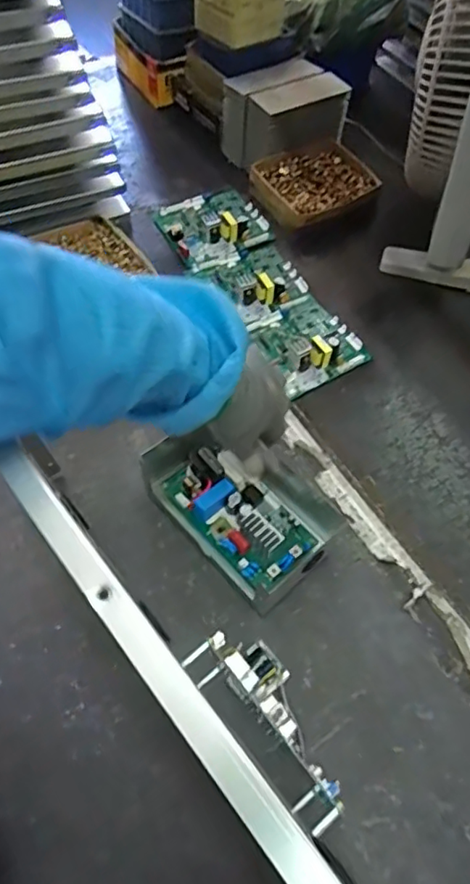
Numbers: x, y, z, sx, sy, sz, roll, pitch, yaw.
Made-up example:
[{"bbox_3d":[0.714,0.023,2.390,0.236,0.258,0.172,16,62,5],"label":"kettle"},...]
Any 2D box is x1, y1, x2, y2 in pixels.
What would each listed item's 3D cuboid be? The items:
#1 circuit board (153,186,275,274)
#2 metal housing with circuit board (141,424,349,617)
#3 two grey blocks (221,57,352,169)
[{"bbox_3d":[-0.031,-0.331,0.853,0.157,0.029,0.149,-23,61,-17],"label":"circuit board"},{"bbox_3d":[0.011,0.057,0.590,0.132,0.057,0.200,-36,65,-25],"label":"metal housing with circuit board"},{"bbox_3d":[0.081,-0.550,0.963,0.184,0.120,0.130,-25,62,-18],"label":"two grey blocks"}]

